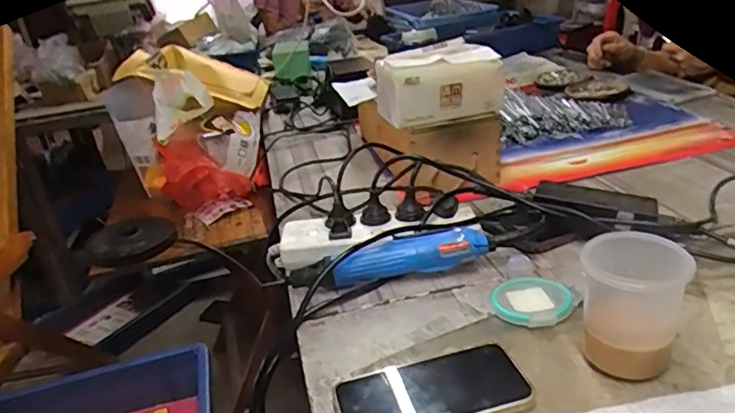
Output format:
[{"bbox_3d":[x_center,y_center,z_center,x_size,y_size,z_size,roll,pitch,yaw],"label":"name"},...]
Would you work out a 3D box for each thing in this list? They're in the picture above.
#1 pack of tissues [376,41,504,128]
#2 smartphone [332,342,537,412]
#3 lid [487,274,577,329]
[{"bbox_3d":[0.094,-0.161,0.758,0.162,0.086,0.072,-13,26,-11],"label":"pack of tissues"},{"bbox_3d":[0.049,0.146,0.452,0.146,0.013,0.078,-11,25,-10],"label":"smartphone"},{"bbox_3d":[0.158,0.088,0.552,0.070,0.017,0.074,-5,24,2],"label":"lid"}]

